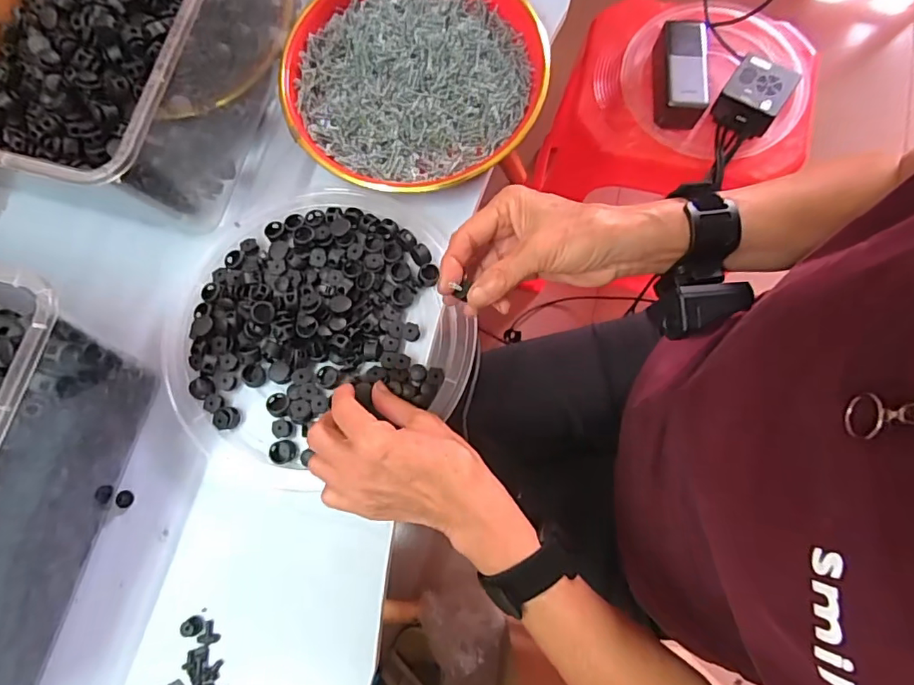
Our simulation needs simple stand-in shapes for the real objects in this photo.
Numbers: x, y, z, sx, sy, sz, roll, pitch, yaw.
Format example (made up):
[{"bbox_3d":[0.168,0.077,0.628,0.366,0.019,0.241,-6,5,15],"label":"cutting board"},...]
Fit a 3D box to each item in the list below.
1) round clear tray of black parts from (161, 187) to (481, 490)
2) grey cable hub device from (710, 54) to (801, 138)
[{"bbox_3d":[-0.115,-0.016,0.404,0.230,0.035,0.216,0,78,-2],"label":"round clear tray of black parts"},{"bbox_3d":[0.382,-0.317,0.668,0.073,0.046,0.079,32,80,10],"label":"grey cable hub device"}]

